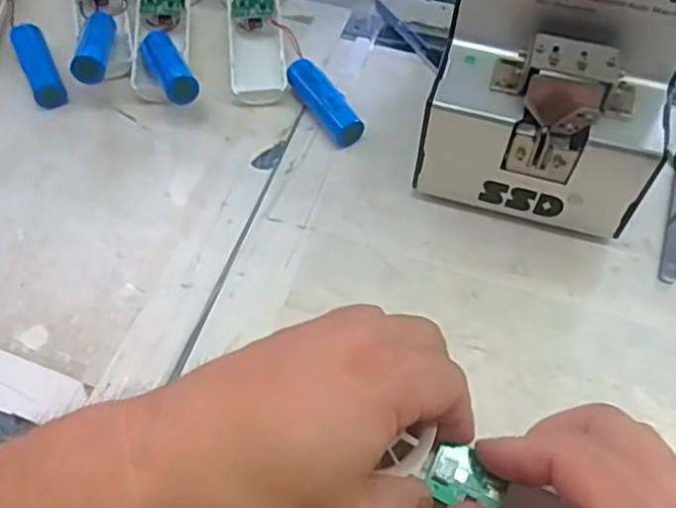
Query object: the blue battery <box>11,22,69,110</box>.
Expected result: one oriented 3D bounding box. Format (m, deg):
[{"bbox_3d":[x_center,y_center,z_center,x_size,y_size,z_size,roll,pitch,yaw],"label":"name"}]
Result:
[{"bbox_3d":[-0.212,-0.135,0.463,0.022,0.018,0.075,-24,60,-15],"label":"blue battery"}]

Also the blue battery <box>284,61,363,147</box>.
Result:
[{"bbox_3d":[-0.011,-0.106,0.456,0.025,0.021,0.074,-25,61,-16],"label":"blue battery"}]

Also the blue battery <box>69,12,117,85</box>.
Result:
[{"bbox_3d":[-0.168,-0.146,0.456,0.021,0.020,0.083,-6,44,-4],"label":"blue battery"}]

